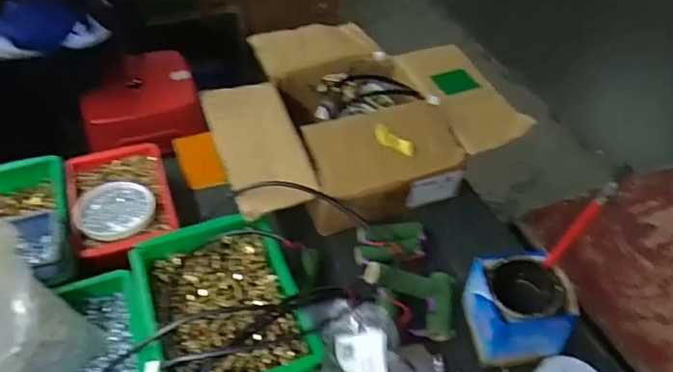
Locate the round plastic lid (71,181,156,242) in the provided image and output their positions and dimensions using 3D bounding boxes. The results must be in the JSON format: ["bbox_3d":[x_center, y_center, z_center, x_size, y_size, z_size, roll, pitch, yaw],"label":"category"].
[{"bbox_3d":[-0.313,0.032,0.757,0.103,0.010,0.105,2,47,-2],"label":"round plastic lid"}]

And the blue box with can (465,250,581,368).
[{"bbox_3d":[0.220,0.154,0.663,0.103,0.103,0.108,-8,48,-11],"label":"blue box with can"}]

